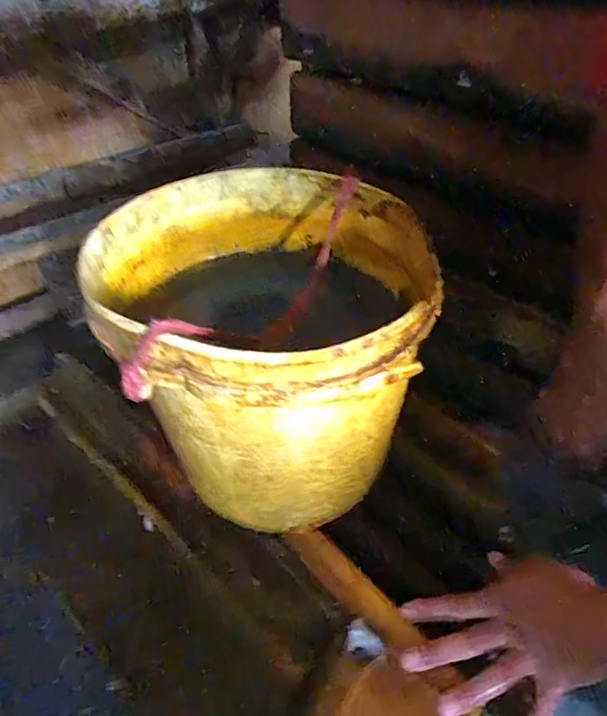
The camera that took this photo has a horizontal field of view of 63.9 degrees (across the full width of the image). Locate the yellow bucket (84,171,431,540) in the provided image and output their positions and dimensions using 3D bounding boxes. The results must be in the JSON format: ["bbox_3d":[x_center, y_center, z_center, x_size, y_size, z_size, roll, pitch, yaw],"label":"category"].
[{"bbox_3d":[-0.036,-0.005,0.436,0.264,0.234,0.237,11,44,15],"label":"yellow bucket"}]

